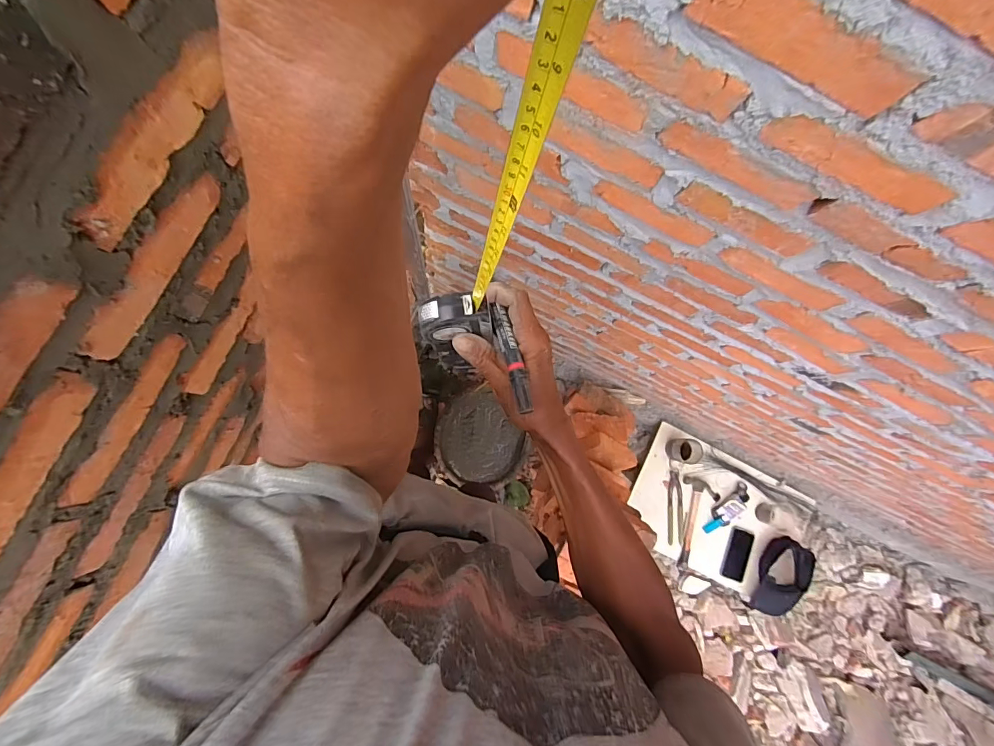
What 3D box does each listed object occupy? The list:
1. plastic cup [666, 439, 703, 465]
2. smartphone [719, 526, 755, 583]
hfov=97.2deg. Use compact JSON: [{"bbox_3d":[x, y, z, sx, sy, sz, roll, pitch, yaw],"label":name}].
[{"bbox_3d":[0.567,0.234,1.320,0.088,0.080,0.073,5,83,-6],"label":"plastic cup"},{"bbox_3d":[0.746,0.559,1.355,0.074,0.007,0.159,17,93,9],"label":"smartphone"}]

